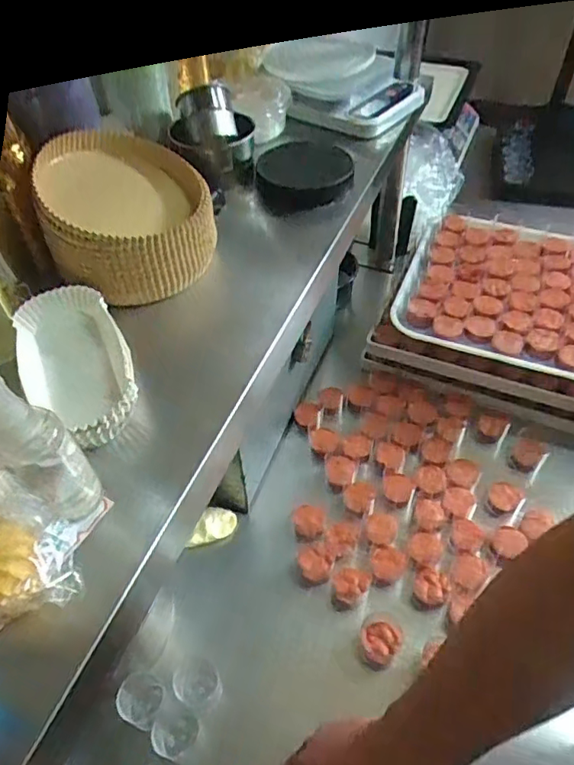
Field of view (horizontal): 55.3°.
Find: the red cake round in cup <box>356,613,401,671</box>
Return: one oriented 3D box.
[{"bbox_3d":[0.101,0.283,0.600,0.042,0.024,0.052,17,51,15],"label":"red cake round in cup"}]

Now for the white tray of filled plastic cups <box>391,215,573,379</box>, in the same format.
[{"bbox_3d":[0.390,-0.134,0.809,0.408,0.034,0.302,15,51,15],"label":"white tray of filled plastic cups"}]

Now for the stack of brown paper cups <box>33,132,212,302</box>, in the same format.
[{"bbox_3d":[-0.144,-0.159,0.507,0.149,0.084,0.159,-15,50,-12],"label":"stack of brown paper cups"}]

